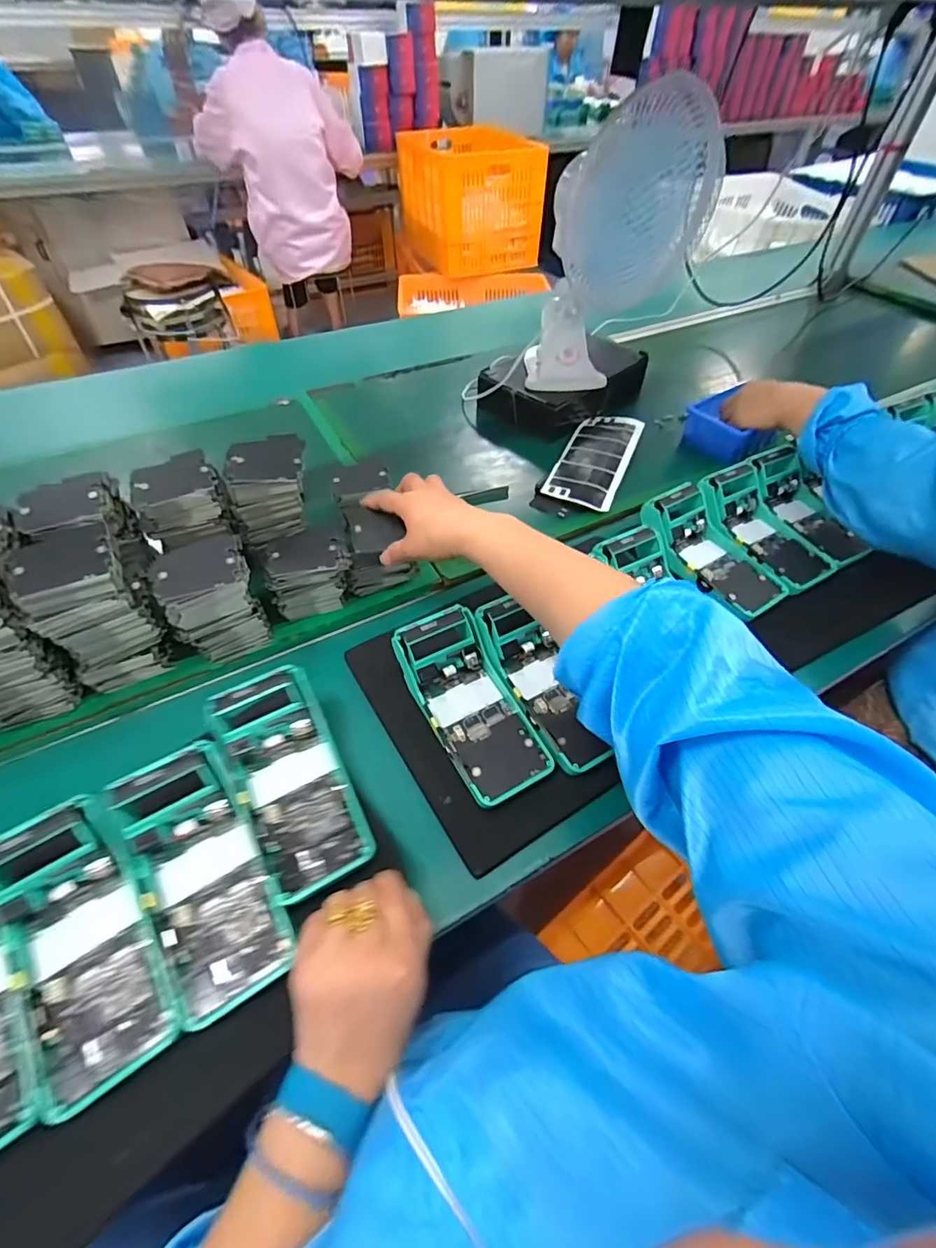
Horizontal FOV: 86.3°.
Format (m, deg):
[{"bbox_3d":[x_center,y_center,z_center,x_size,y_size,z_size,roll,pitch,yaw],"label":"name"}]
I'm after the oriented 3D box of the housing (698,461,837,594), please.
[{"bbox_3d":[0.350,-0.115,0.585,0.087,0.056,0.164,-22,55,-17],"label":"housing"}]

